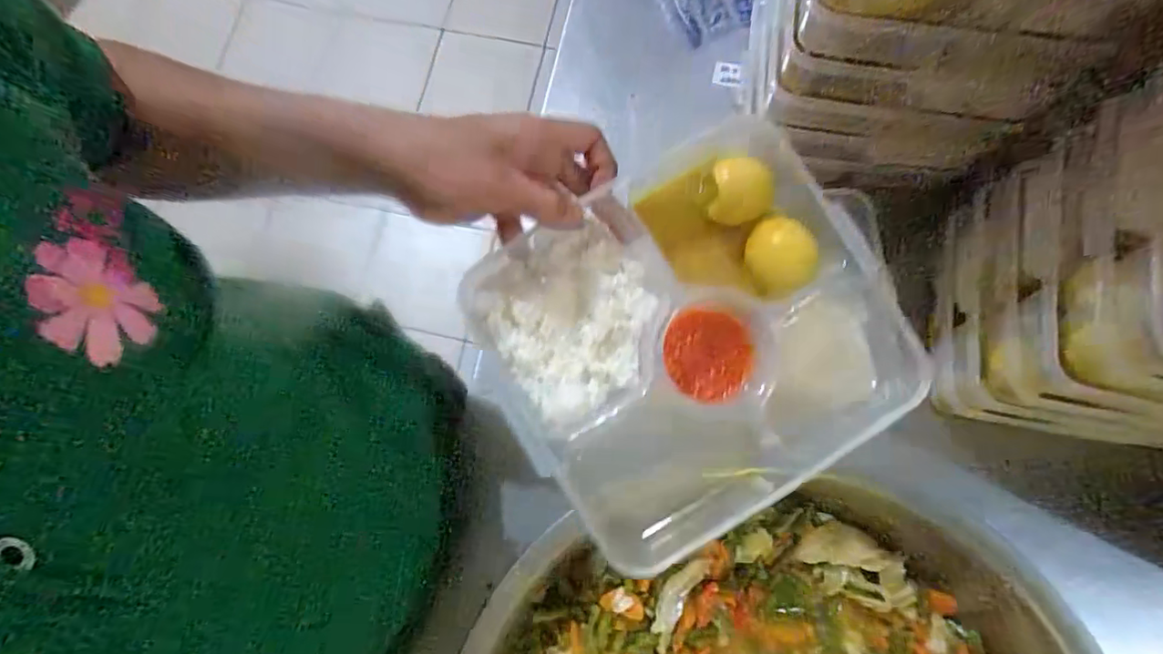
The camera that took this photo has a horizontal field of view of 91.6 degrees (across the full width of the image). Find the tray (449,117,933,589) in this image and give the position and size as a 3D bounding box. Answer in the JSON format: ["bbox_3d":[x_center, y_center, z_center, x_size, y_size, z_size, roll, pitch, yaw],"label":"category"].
[{"bbox_3d":[0.074,0.015,0.373,0.241,0.065,0.225,-28,87,-2],"label":"tray"}]

